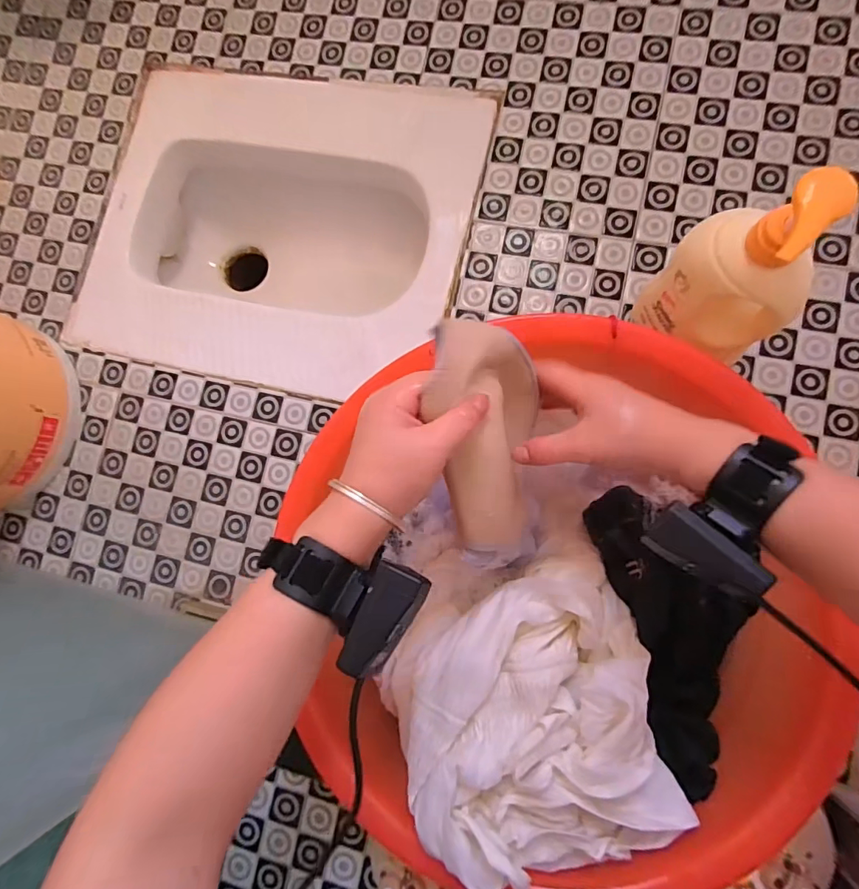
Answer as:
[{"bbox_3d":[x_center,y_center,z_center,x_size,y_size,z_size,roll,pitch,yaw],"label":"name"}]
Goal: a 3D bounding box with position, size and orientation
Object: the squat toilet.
[{"bbox_3d":[-0.194,-0.278,0.738,0.511,0.210,0.419,13,84,8],"label":"squat toilet"}]

